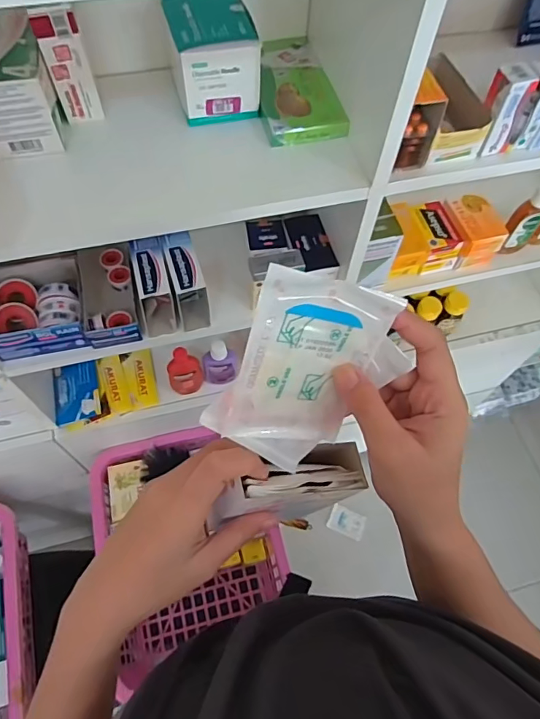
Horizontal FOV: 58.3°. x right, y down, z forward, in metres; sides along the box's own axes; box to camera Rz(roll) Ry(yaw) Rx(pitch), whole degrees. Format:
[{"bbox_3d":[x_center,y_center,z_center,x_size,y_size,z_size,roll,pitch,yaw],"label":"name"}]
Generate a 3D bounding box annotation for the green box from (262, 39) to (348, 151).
[{"bbox_3d":[0.026,-0.326,0.578,0.092,0.023,0.176,-13,63,-9],"label":"green box"}]

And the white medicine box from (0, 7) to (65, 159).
[{"bbox_3d":[-0.266,-0.287,0.506,0.072,0.089,0.110,-11,62,-8],"label":"white medicine box"}]

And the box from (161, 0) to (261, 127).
[{"bbox_3d":[-0.065,-0.335,0.542,0.089,0.090,0.097,-11,63,-8],"label":"box"}]

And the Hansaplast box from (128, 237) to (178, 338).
[{"bbox_3d":[-0.156,-0.097,0.656,0.043,0.093,0.095,-12,63,-9],"label":"Hansaplast box"}]

